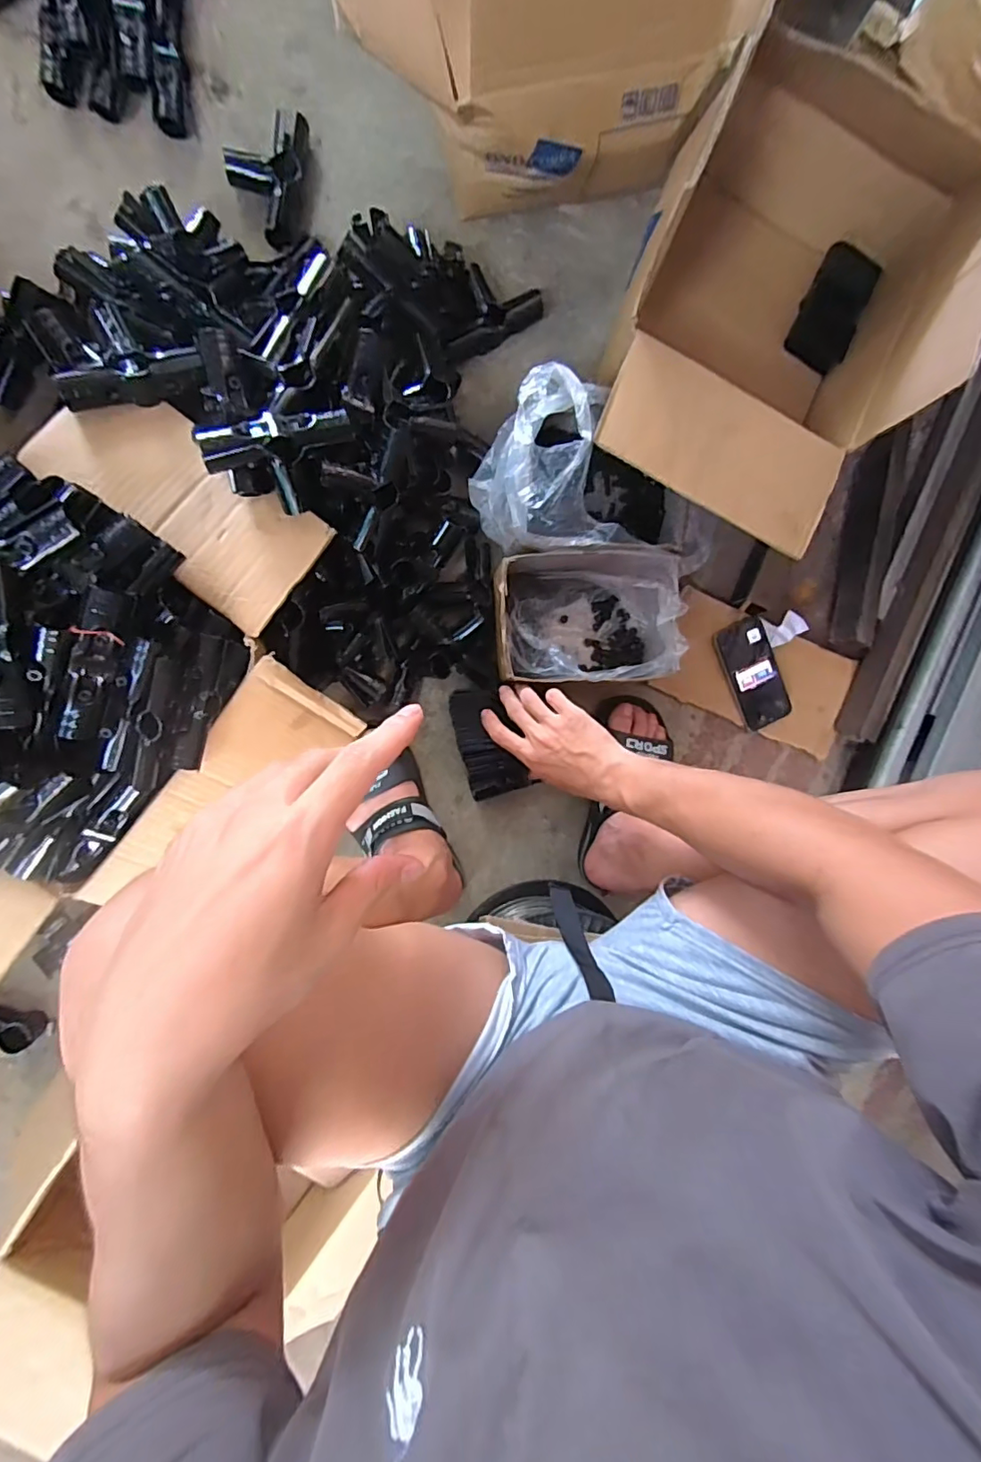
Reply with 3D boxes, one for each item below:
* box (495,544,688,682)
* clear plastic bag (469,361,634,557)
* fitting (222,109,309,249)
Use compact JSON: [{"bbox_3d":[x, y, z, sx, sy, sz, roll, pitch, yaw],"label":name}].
[{"bbox_3d":[0.119,-0.138,0.645,0.224,0.102,0.159,-3,94,-7],"label":"box"},{"bbox_3d":[0.061,-0.292,0.608,0.149,0.116,0.197,-16,95,-6],"label":"clear plastic bag"},{"bbox_3d":[-0.259,-0.635,0.617,0.081,0.028,0.139,7,93,-7],"label":"fitting"}]

